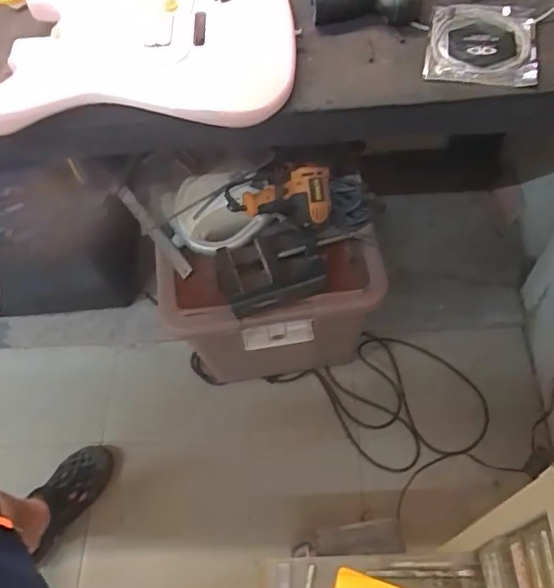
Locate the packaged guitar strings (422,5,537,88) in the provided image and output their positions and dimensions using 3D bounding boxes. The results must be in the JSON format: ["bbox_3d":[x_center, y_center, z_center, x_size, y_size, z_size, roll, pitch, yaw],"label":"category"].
[{"bbox_3d":[0.285,-0.352,0.785,0.143,0.016,0.146,10,61,10],"label":"packaged guitar strings"}]

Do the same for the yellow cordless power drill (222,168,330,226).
[{"bbox_3d":[0.009,-0.172,1.040,0.194,0.094,0.066,-8,58,-20],"label":"yellow cordless power drill"}]

